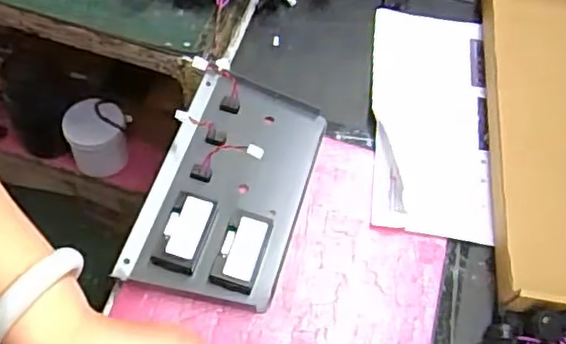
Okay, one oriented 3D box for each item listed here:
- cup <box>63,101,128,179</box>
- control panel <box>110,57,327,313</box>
[{"bbox_3d":[-0.314,-0.057,1.070,0.099,0.090,0.099,-19,62,-15],"label":"cup"},{"bbox_3d":[-0.051,0.005,0.628,0.147,0.028,0.260,15,59,4],"label":"control panel"}]

